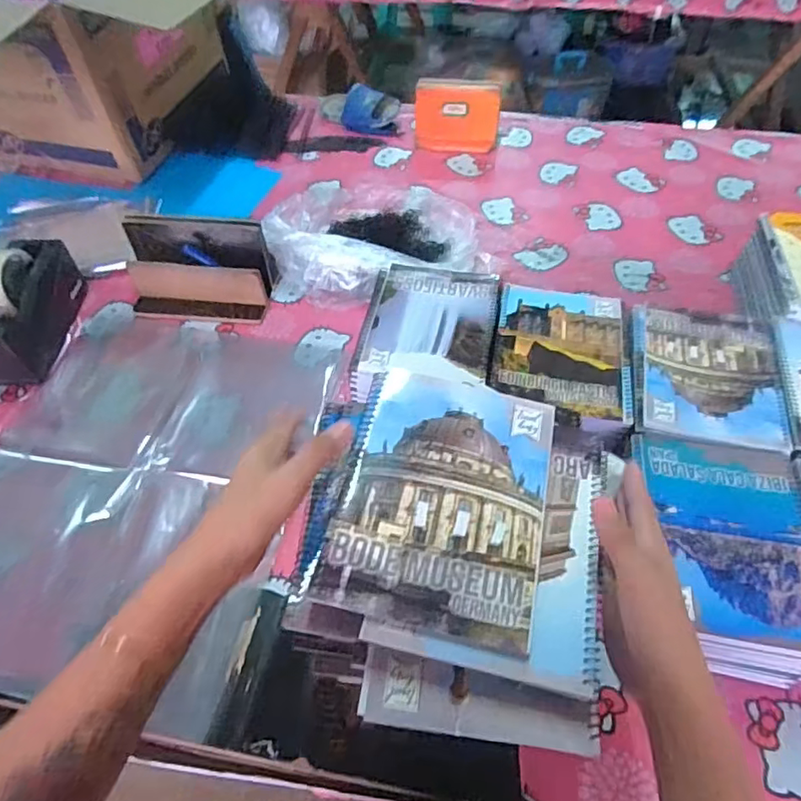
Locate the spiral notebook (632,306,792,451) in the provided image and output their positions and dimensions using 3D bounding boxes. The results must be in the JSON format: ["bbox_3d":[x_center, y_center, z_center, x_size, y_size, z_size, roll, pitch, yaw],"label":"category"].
[{"bbox_3d":[0.349,-0.032,0.651,0.159,0.010,0.195,10,52,8],"label":"spiral notebook"}]

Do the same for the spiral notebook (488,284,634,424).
[{"bbox_3d":[0.191,-0.065,0.677,0.154,0.010,0.194,9,52,8],"label":"spiral notebook"}]

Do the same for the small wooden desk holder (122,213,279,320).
[{"bbox_3d":[-0.295,-0.194,0.828,0.206,0.117,0.106,3,51,3],"label":"small wooden desk holder"}]

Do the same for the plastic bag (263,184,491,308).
[{"bbox_3d":[-0.049,-0.260,0.901,0.303,0.077,0.245,-17,53,-13],"label":"plastic bag"}]

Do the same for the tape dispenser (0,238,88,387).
[{"bbox_3d":[-0.502,-0.125,0.775,0.074,0.112,0.204,3,51,3],"label":"tape dispenser"}]

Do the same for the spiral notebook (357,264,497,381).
[{"bbox_3d":[0.042,-0.102,0.706,0.146,0.008,0.191,8,52,6],"label":"spiral notebook"}]

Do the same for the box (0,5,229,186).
[{"bbox_3d":[-0.602,-0.664,1.118,0.351,0.256,0.428,11,52,9],"label":"box"}]

